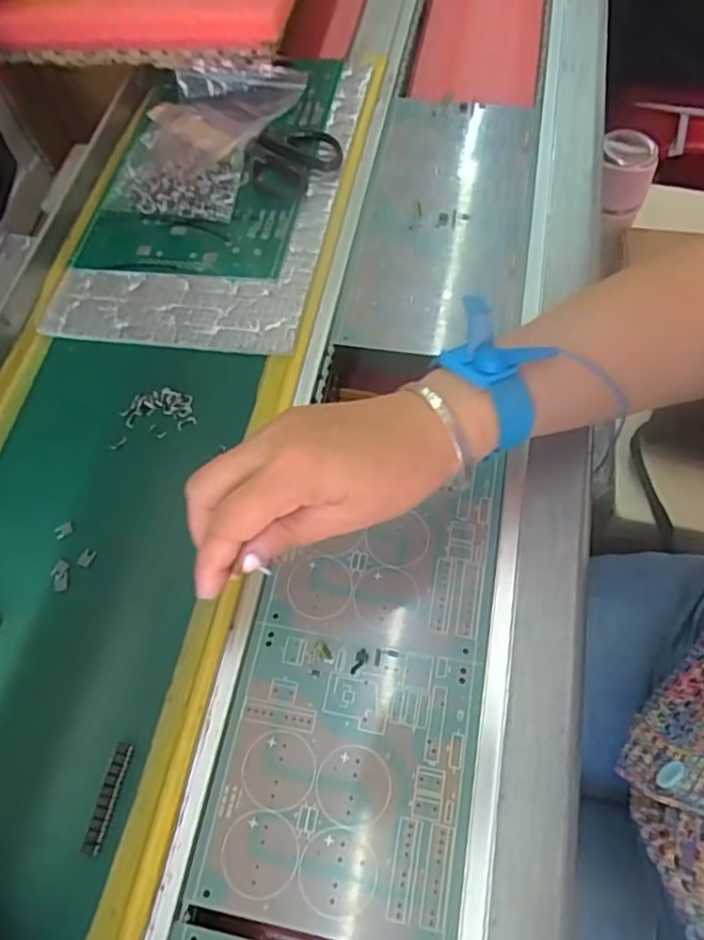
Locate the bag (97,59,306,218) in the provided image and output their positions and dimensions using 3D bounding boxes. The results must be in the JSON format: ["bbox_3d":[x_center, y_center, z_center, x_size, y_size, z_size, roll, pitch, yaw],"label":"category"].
[{"bbox_3d":[-0.119,-0.261,0.503,0.116,0.023,0.151,15,64,9],"label":"bag"}]

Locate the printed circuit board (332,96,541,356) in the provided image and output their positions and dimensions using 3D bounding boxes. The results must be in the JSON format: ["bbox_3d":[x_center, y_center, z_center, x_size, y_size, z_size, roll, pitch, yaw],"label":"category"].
[{"bbox_3d":[0.071,-0.192,0.491,0.123,0.011,0.254,7,65,10],"label":"printed circuit board"}]

